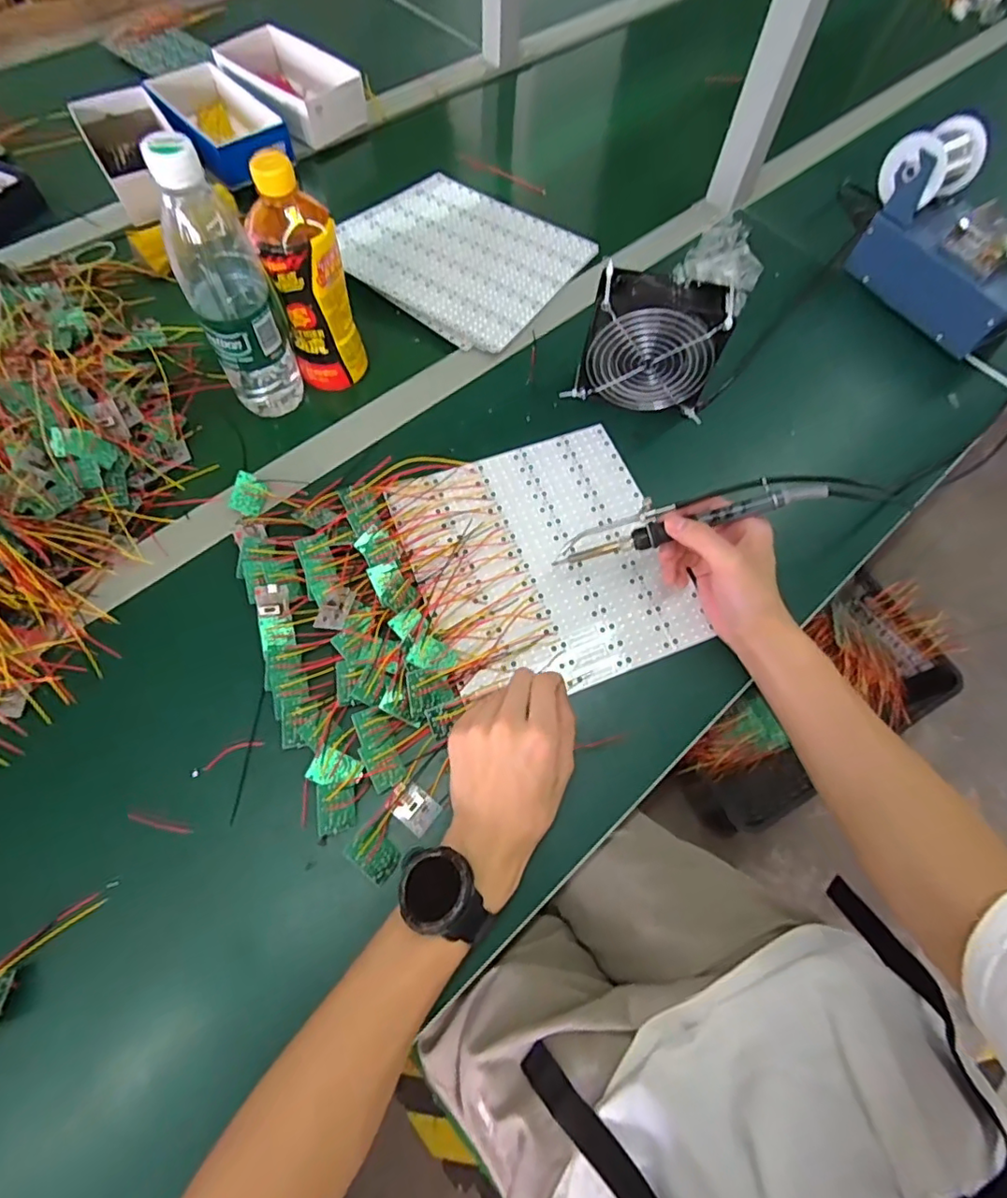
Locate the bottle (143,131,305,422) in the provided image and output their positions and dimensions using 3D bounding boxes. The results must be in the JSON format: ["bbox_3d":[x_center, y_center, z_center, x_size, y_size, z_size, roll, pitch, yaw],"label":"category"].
[{"bbox_3d":[-0.226,-0.256,0.463,0.066,0.216,0.065,-25,69,-14],"label":"bottle"}]

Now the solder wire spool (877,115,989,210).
[{"bbox_3d":[0.449,-0.457,0.581,0.074,0.063,0.069,-28,69,-15],"label":"solder wire spool"}]

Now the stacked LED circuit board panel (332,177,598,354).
[{"bbox_3d":[-0.050,-0.405,0.652,0.255,0.014,0.234,33,68,12],"label":"stacked LED circuit board panel"}]

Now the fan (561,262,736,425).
[{"bbox_3d":[0.137,-0.232,0.521,0.129,0.118,0.051,10,65,2],"label":"fan"}]

